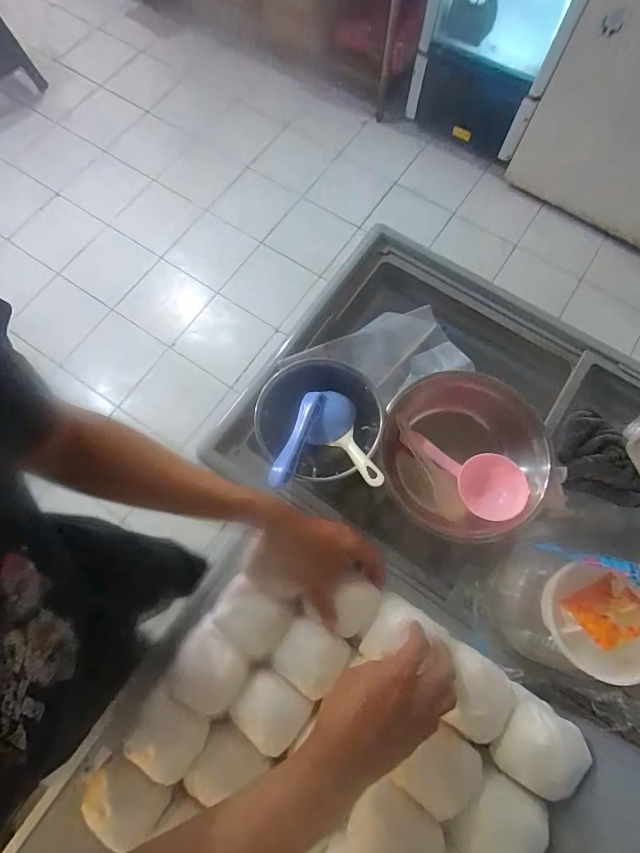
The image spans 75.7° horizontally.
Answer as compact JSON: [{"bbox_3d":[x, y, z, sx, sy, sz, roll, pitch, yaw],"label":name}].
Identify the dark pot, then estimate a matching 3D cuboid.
[{"bbox_3d":[-0.004,-0.009,0.655,0.185,0.082,0.190,0,73,0],"label":"dark pot"}]

